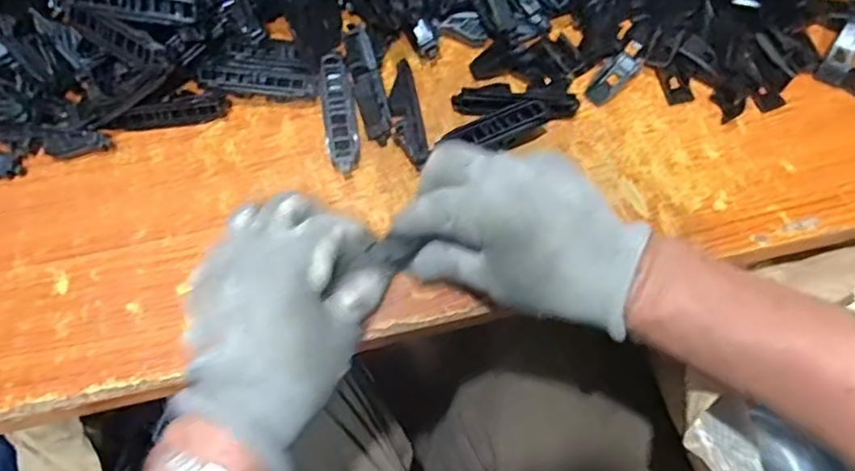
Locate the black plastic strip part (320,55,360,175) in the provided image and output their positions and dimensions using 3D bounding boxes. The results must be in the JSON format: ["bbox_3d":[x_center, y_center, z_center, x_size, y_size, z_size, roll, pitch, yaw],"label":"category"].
[{"bbox_3d":[-0.057,-0.079,0.412,0.020,0.018,0.077,-9,69,-4],"label":"black plastic strip part"}]

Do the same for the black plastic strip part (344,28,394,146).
[{"bbox_3d":[-0.039,-0.100,0.418,0.021,0.018,0.079,-14,70,-6],"label":"black plastic strip part"}]

